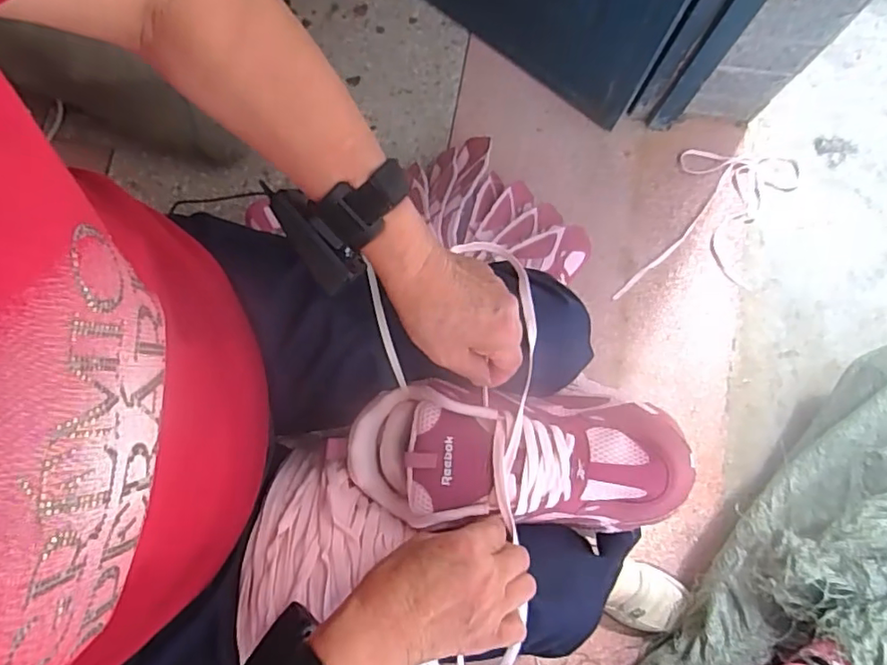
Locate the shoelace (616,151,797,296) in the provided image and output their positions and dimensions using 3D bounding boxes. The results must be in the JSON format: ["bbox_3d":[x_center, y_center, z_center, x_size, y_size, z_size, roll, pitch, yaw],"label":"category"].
[{"bbox_3d":[0.443,-0.172,0.958,0.208,0.052,0.377,27,79,4],"label":"shoelace"}]

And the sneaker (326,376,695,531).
[{"bbox_3d":[0.053,0.097,0.463,0.257,0.090,0.106,4,78,-3],"label":"sneaker"}]

